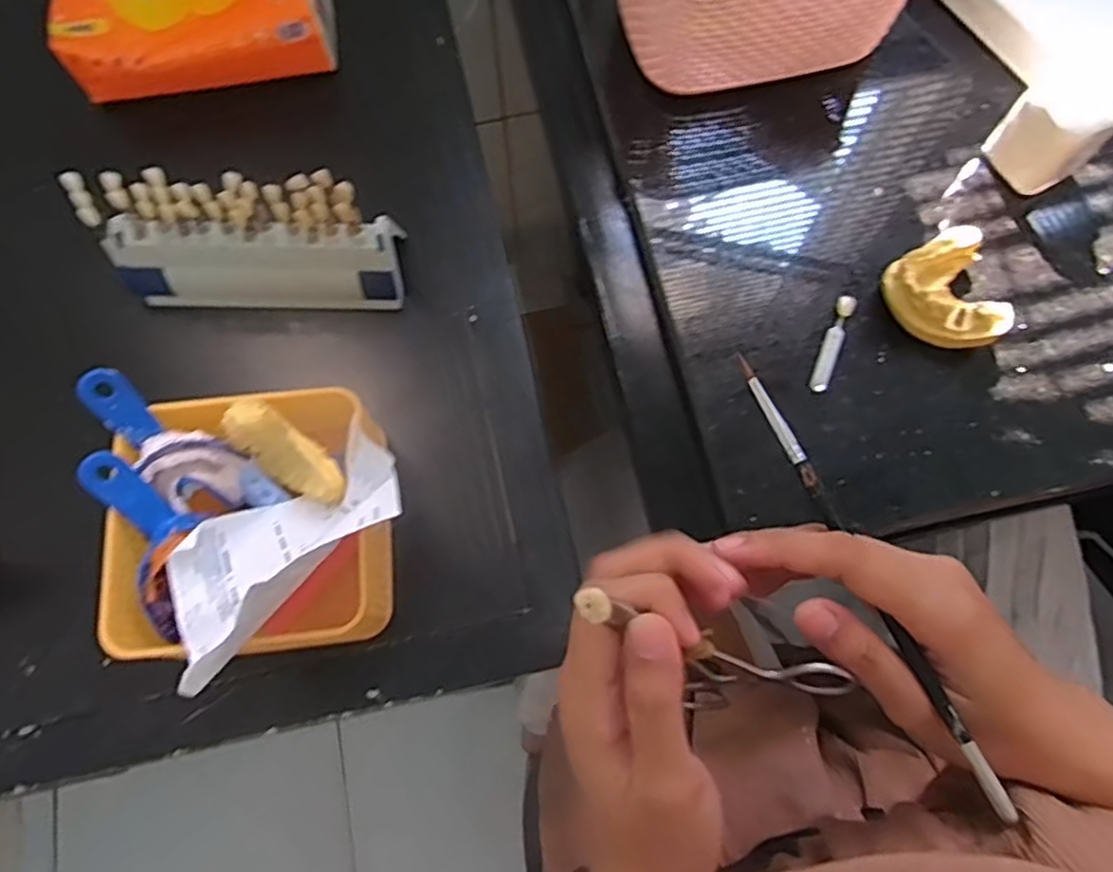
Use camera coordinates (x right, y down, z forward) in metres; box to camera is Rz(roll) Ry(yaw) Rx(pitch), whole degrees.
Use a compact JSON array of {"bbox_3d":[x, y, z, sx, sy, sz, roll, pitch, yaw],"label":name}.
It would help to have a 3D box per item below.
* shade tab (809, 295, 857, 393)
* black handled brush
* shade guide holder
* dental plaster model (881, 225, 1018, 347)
[{"bbox_3d":[0.145,-0.049,0.379,0.010,0.006,0.055,24,74,8],"label":"shade tab"},{"bbox_3d":[0.118,0.052,0.273,0.008,0.007,0.189,-25,76,-6],"label":"black handled brush"},{"bbox_3d":[-0.187,-0.119,0.440,0.179,0.083,0.047,1,72,1],"label":"shade guide holder"},{"bbox_3d":[0.200,-0.076,0.377,0.051,0.028,0.060,-2,72,0],"label":"dental plaster model"}]

